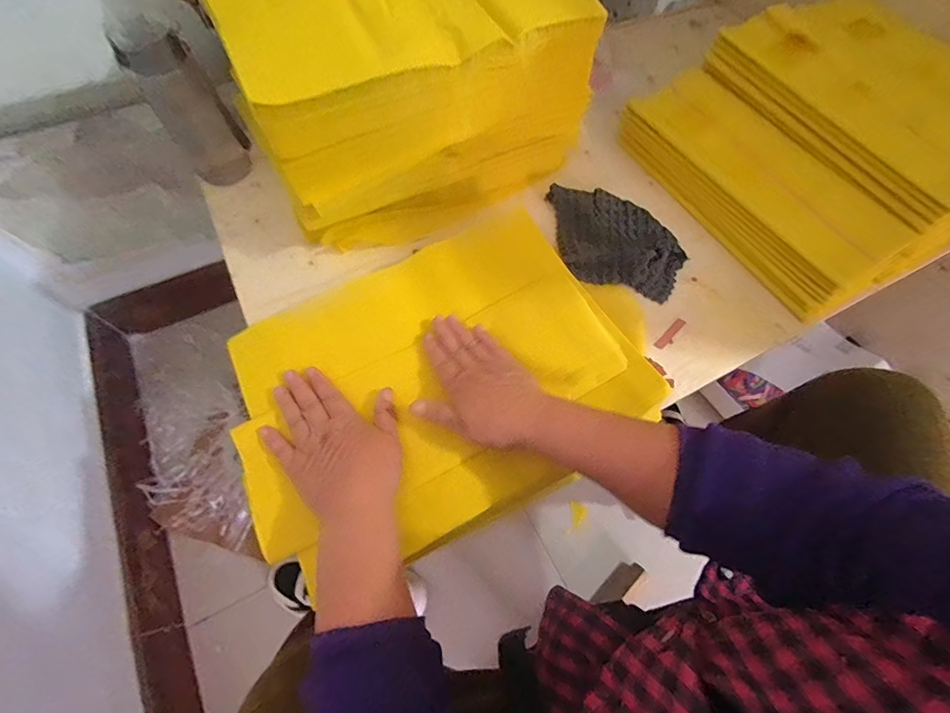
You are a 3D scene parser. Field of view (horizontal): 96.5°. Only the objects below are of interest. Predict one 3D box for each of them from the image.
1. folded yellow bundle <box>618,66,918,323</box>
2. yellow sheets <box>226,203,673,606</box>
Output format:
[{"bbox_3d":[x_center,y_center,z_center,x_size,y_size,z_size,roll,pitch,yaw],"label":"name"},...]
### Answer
[{"bbox_3d":[0.356,-0.225,0.551,0.129,0.073,0.352,-28,69,-15],"label":"folded yellow bundle"},{"bbox_3d":[-0.043,0.018,0.419,0.372,0.038,0.288,-26,66,-10],"label":"yellow sheets"}]

